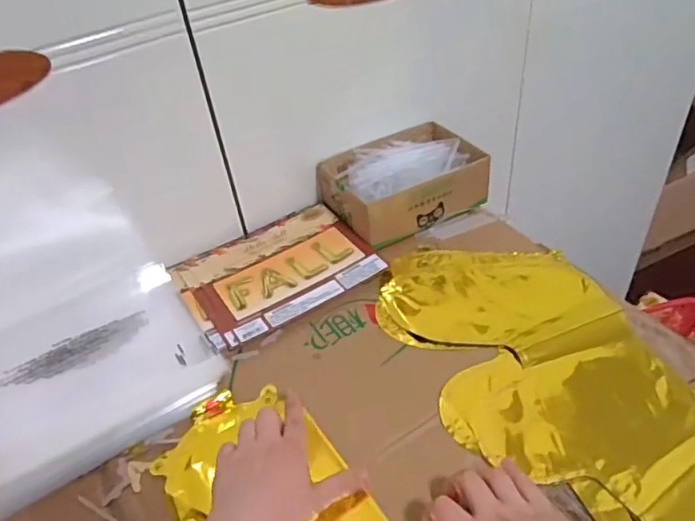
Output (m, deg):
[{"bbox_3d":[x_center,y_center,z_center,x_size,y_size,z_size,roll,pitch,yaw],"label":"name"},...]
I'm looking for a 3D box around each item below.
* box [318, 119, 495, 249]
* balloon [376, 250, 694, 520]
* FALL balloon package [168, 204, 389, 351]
[{"bbox_3d":[0.073,-0.106,0.716,0.186,0.062,0.144,-25,45,-20],"label":"box"},{"bbox_3d":[0.199,0.116,0.493,0.212,0.016,0.438,-19,43,-13],"label":"balloon"},{"bbox_3d":[-0.087,0.007,0.655,0.211,0.013,0.166,-26,45,-21],"label":"FALL balloon package"}]

